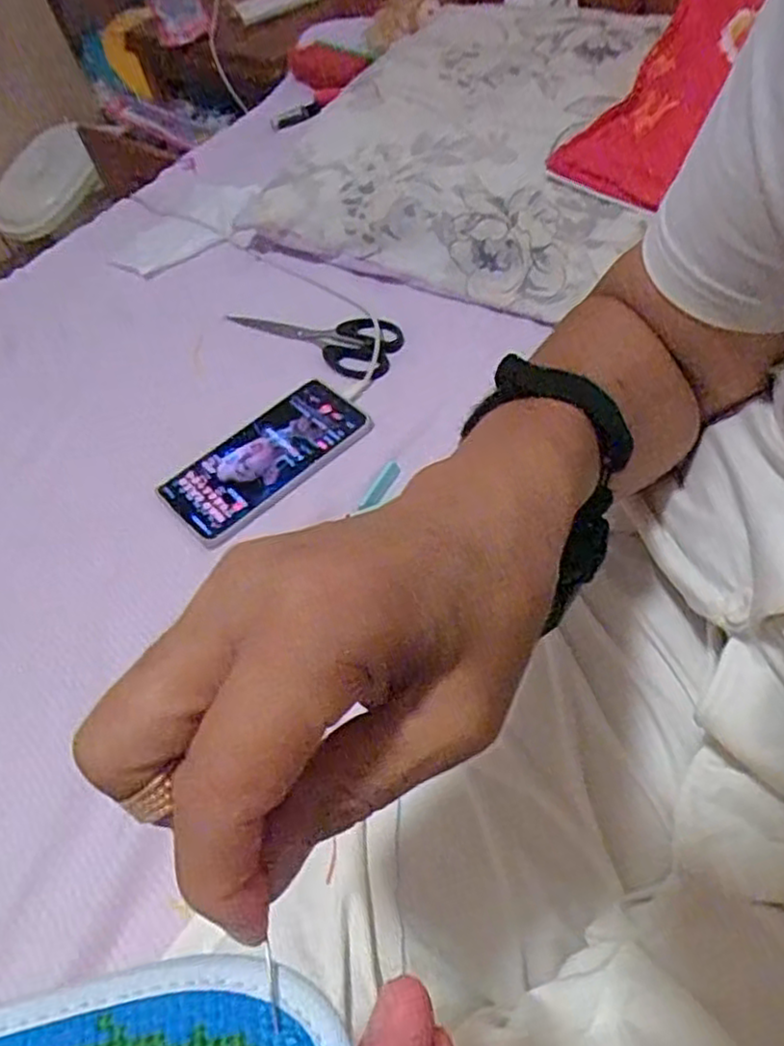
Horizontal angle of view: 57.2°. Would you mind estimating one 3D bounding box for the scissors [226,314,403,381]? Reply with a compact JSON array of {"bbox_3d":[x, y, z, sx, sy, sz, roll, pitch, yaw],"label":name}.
[{"bbox_3d":[-0.071,-0.181,0.670,0.172,0.013,0.070,22,62,25],"label":"scissors"}]

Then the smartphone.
[{"bbox_3d":[-0.099,-0.056,0.570,0.083,0.008,0.169,35,68,30],"label":"smartphone"}]

